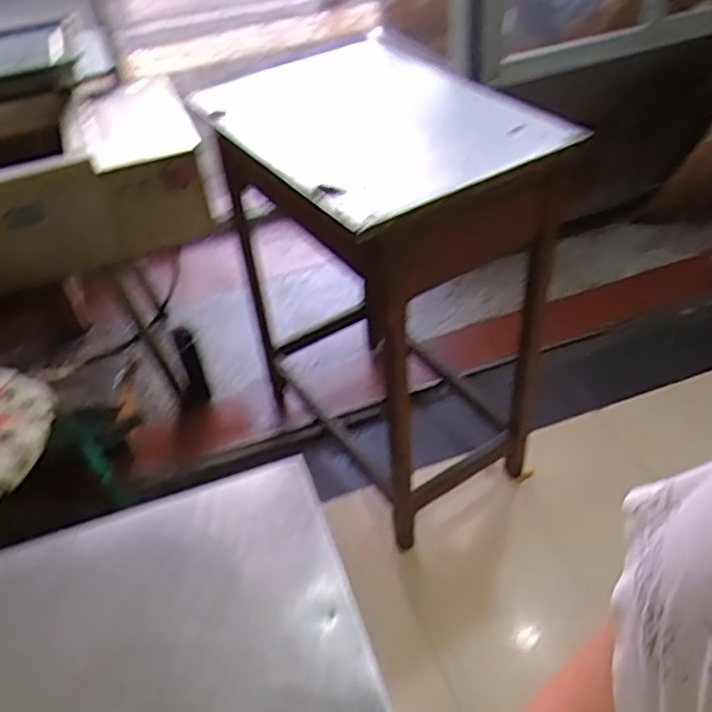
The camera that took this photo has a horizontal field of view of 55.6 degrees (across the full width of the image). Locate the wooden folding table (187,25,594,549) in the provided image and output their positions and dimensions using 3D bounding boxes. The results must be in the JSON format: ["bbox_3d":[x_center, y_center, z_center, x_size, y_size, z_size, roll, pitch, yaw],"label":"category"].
[{"bbox_3d":[0.032,-0.120,1.343,0.424,0.805,0.610,-24,45,-18],"label":"wooden folding table"}]

